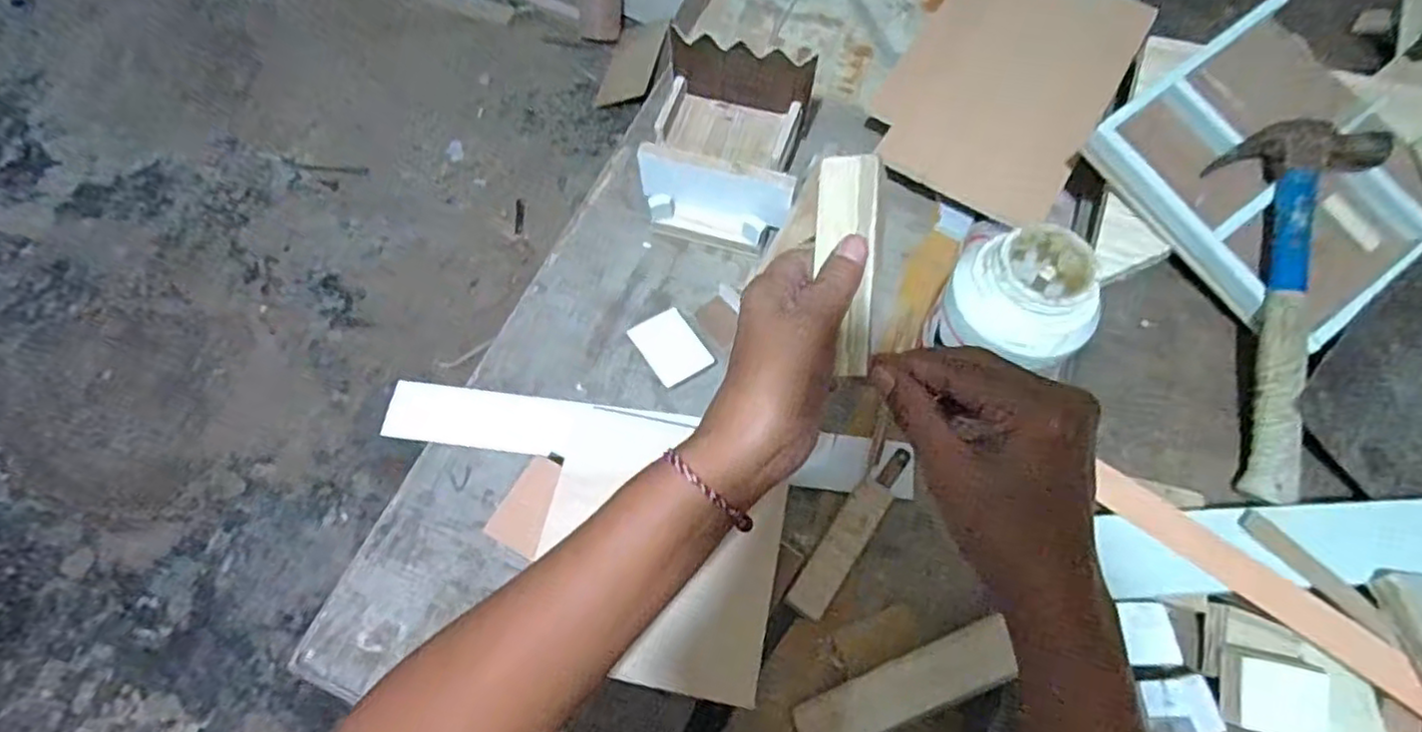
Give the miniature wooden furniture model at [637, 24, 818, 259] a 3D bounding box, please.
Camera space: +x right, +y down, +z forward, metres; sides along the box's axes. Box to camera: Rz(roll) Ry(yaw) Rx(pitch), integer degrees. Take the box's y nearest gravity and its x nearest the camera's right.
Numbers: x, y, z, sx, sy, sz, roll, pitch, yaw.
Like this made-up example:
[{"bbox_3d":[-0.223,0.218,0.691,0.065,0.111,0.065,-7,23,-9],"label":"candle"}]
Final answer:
[{"bbox_3d":[0.013,-0.192,0.620,0.136,0.103,0.155,13,64,5],"label":"miniature wooden furniture model"}]

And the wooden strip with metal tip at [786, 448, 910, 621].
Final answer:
[{"bbox_3d":[0.102,0.117,0.487,0.026,0.011,0.135,33,67,14],"label":"wooden strip with metal tip"}]

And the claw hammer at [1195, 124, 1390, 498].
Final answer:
[{"bbox_3d":[0.405,-0.046,0.485,0.107,0.032,0.283,15,78,6],"label":"claw hammer"}]

